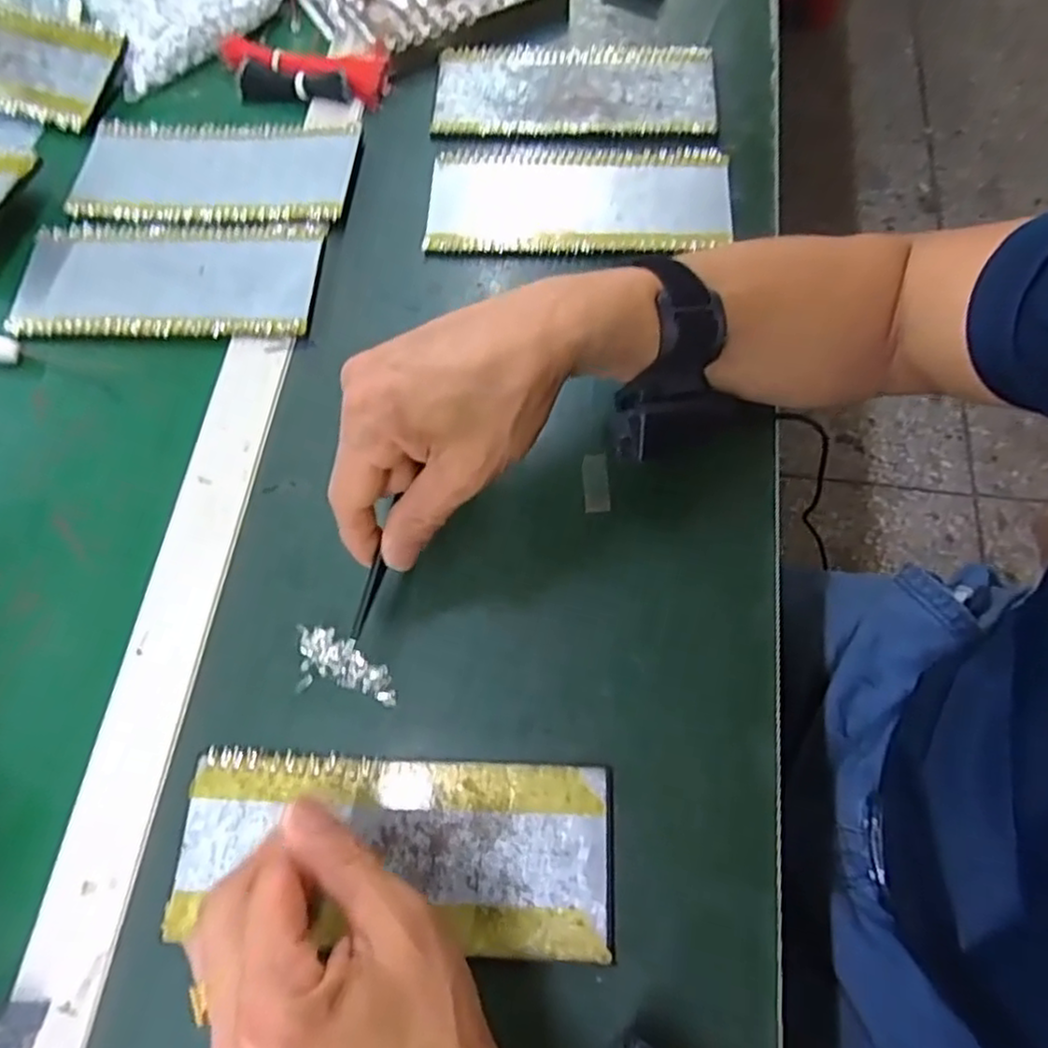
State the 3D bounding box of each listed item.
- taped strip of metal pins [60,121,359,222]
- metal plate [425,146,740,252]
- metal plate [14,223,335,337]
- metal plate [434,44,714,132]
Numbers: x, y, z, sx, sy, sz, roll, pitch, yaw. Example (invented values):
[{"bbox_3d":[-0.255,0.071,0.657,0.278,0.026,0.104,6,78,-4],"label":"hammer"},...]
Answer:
[{"bbox_3d":[-0.220,-0.251,0.492,0.198,0.008,0.091,2,68,6],"label":"taped strip of metal pins"},{"bbox_3d":[0.037,-0.218,0.465,0.197,0.010,0.085,2,68,3],"label":"metal plate"},{"bbox_3d":[-0.236,-0.163,0.456,0.197,0.009,0.088,2,68,3],"label":"metal plate"},{"bbox_3d":[0.037,-0.317,0.501,0.198,0.007,0.088,3,68,3],"label":"metal plate"}]

